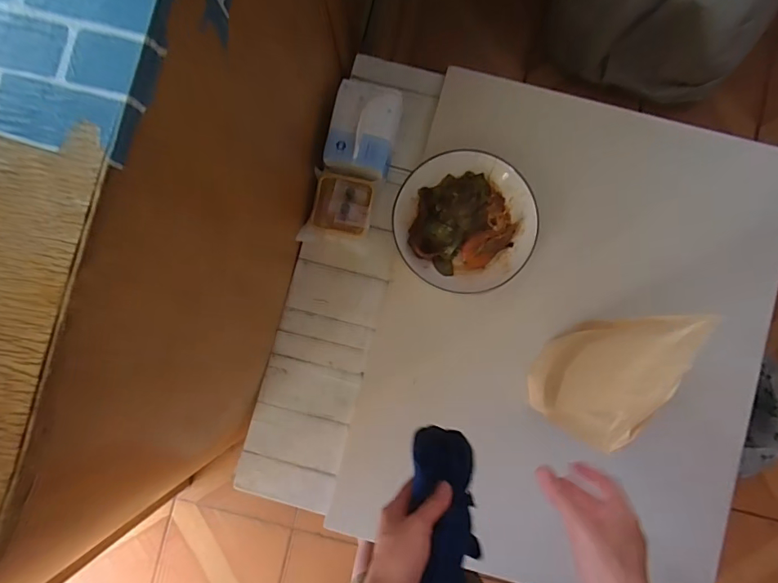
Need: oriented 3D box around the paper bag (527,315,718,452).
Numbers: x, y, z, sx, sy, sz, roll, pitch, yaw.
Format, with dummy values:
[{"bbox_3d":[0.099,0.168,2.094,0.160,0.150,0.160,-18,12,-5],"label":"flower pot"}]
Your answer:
[{"bbox_3d":[0.244,0.087,0.525,0.052,0.209,0.170,41,87,4],"label":"paper bag"}]

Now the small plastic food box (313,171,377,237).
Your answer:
[{"bbox_3d":[-0.068,-0.127,0.671,0.084,0.027,0.079,10,86,2],"label":"small plastic food box"}]

